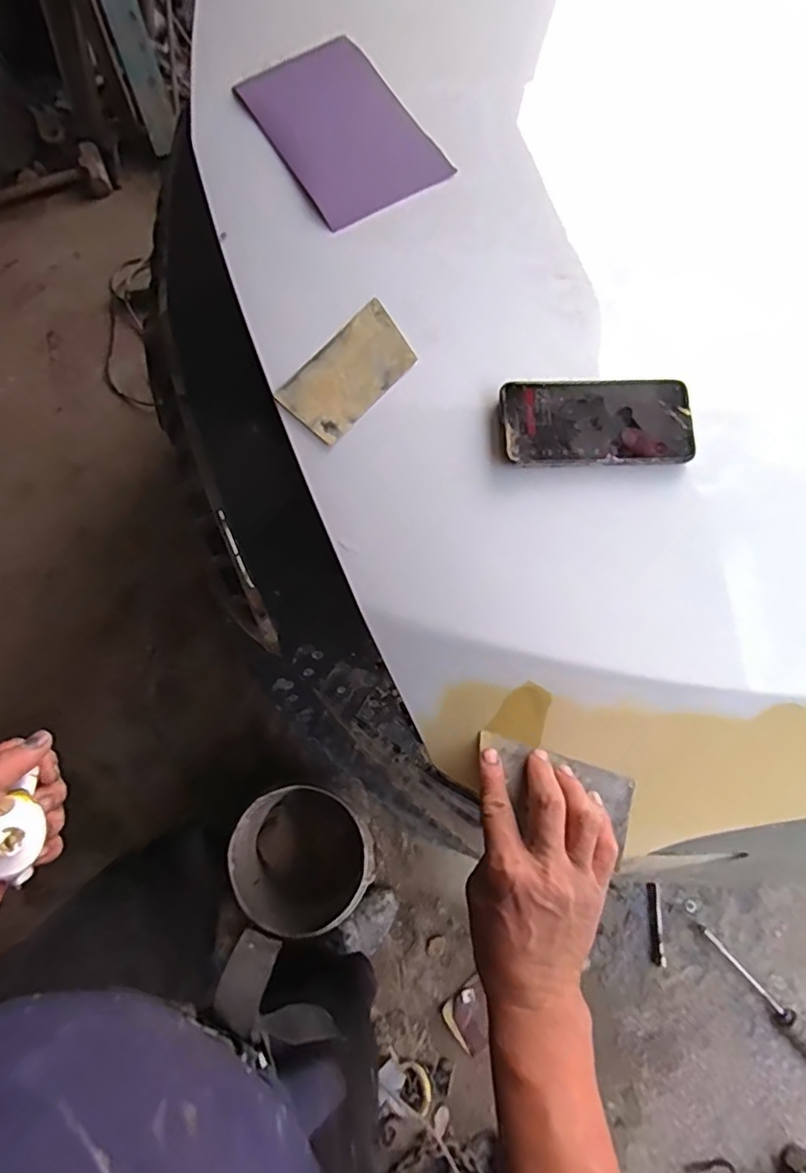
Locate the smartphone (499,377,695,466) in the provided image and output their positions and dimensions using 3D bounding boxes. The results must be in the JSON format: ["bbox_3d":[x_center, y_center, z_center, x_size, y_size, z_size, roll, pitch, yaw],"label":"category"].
[{"bbox_3d":[0.165,-0.140,0.506,0.159,0.016,0.076,-2,73,-1],"label":"smartphone"}]

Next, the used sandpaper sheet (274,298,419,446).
[{"bbox_3d":[-0.047,-0.192,0.534,0.072,0.004,0.125,43,83,10],"label":"used sandpaper sheet"}]

